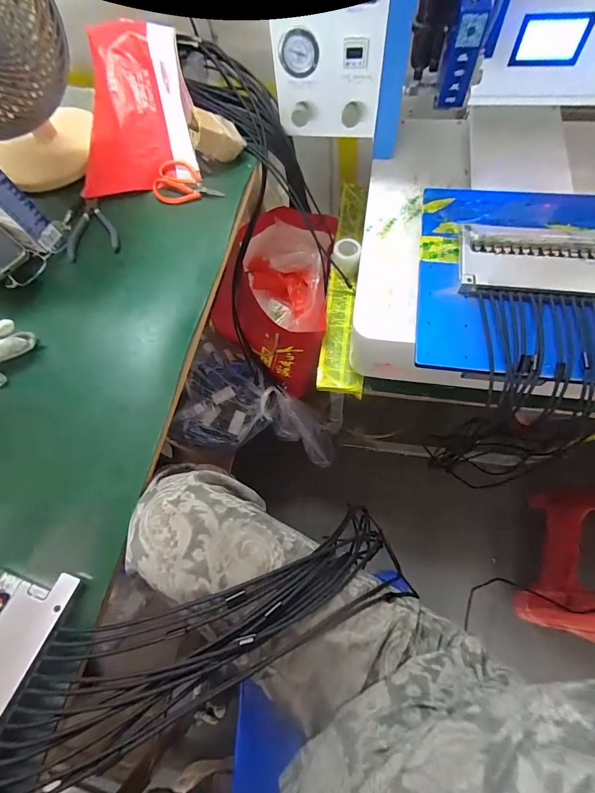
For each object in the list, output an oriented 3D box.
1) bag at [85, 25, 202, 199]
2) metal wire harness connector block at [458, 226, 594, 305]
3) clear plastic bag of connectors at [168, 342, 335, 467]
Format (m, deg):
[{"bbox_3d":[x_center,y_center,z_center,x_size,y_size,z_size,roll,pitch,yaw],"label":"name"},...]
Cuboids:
[{"bbox_3d":[-0.260,-0.445,0.569,0.176,0.032,0.232,-9,99,3],"label":"bag"},{"bbox_3d":[0.318,-0.167,0.465,0.207,0.019,0.104,9,67,7],"label":"metal wire harness connector block"},{"bbox_3d":[-0.075,0.055,0.923,0.203,0.452,0.201,-17,57,44],"label":"clear plastic bag of connectors"}]

